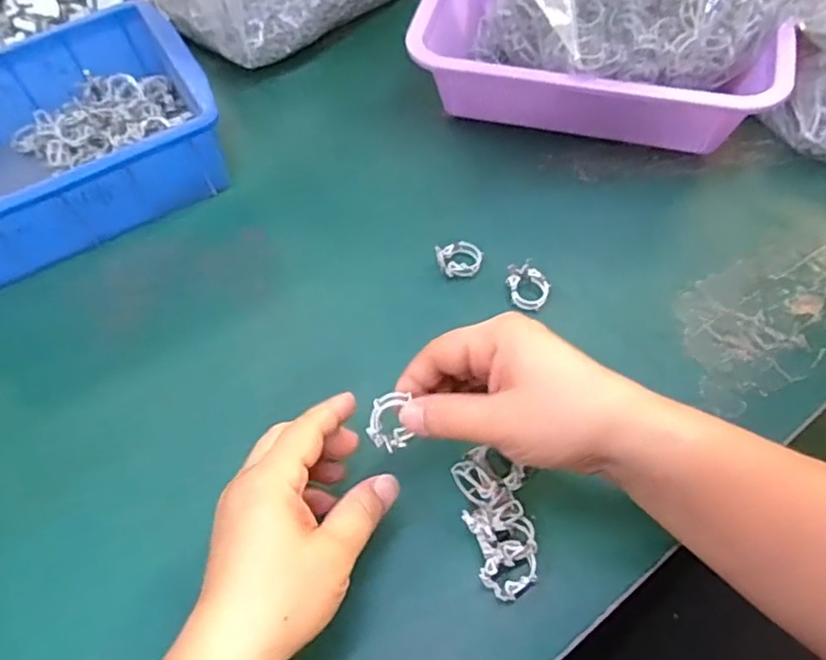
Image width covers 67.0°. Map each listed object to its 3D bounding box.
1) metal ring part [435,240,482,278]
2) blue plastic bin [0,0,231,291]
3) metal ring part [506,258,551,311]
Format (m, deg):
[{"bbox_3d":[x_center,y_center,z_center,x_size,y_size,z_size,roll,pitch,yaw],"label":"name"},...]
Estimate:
[{"bbox_3d":[0.033,-0.051,0.437,0.030,0.010,0.030,-40,65,-19],"label":"metal ring part"},{"bbox_3d":[-0.278,-0.140,0.475,0.243,0.070,0.167,-30,62,-14],"label":"blue plastic bin"},{"bbox_3d":[0.078,-0.030,0.421,0.026,0.012,0.032,-17,60,-7],"label":"metal ring part"}]

